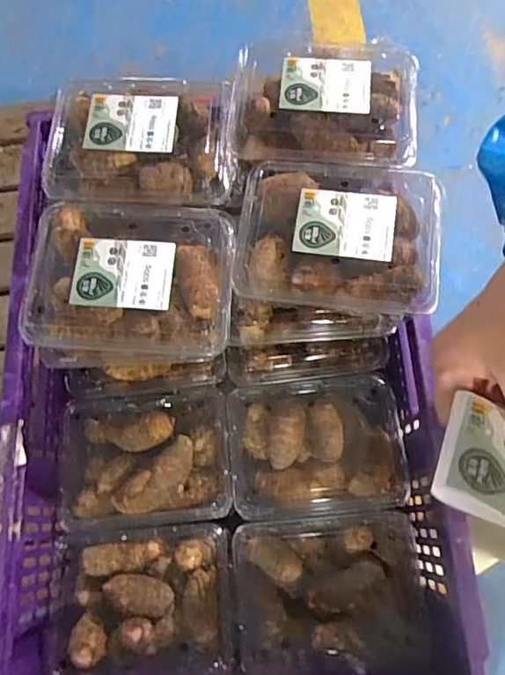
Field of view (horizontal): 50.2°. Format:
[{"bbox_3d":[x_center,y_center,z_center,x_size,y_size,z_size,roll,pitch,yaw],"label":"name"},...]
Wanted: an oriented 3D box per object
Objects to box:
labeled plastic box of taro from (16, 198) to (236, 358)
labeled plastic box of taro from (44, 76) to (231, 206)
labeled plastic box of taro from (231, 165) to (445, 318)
[{"bbox_3d":[-0.102,-0.048,0.474,0.167,0.073,0.137,1,70,4],"label":"labeled plastic box of taro"},{"bbox_3d":[-0.103,-0.176,0.494,0.161,0.054,0.115,-2,69,3],"label":"labeled plastic box of taro"},{"bbox_3d":[0.074,-0.090,0.466,0.172,0.047,0.134,6,70,6],"label":"labeled plastic box of taro"}]

